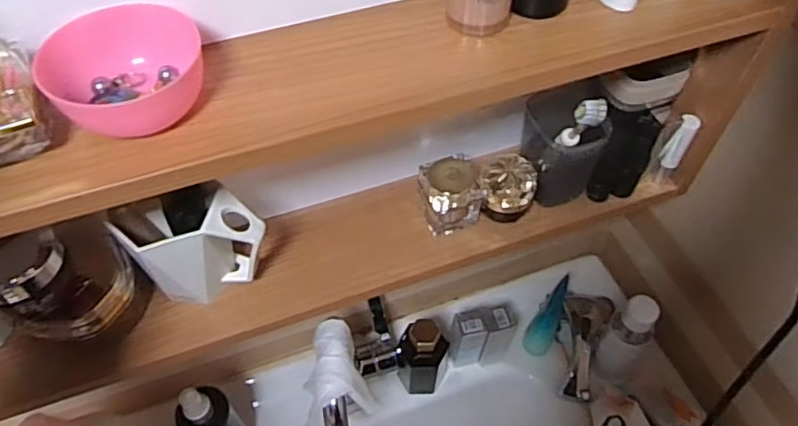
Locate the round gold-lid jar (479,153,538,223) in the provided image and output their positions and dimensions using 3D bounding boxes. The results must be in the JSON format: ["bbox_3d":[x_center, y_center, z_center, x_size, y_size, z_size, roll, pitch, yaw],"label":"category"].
[{"bbox_3d":[0.096,-0.022,0.536,0.048,0.048,0.044,0,54,0],"label":"round gold-lid jar"}]

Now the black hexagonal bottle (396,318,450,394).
[{"bbox_3d":[0.031,0.176,0.759,0.064,0.161,0.067,5,54,4],"label":"black hexagonal bottle"}]

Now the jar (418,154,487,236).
[{"bbox_3d":[0.044,-0.015,0.533,0.055,0.057,0.047,-8,54,-6],"label":"jar"}]

